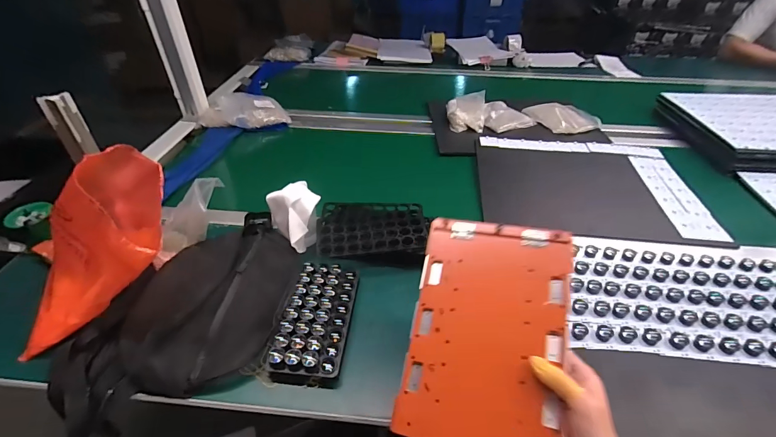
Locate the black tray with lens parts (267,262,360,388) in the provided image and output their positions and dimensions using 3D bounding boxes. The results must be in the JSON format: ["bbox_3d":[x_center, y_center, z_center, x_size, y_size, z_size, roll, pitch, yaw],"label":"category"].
[{"bbox_3d":[-0.107,0.153,0.570,0.099,0.034,0.192,5,40,5],"label":"black tray with lens parts"}]

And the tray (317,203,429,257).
[{"bbox_3d":[-0.030,0.016,0.694,0.195,0.029,0.154,-3,40,-3],"label":"tray"}]

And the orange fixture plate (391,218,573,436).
[{"bbox_3d":[0.109,0.118,0.406,0.162,0.007,0.244,5,65,19],"label":"orange fixture plate"}]

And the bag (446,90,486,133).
[{"bbox_3d":[0.235,-0.319,1.093,0.118,0.067,0.141,4,40,4],"label":"bag"}]

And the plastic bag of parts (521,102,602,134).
[{"bbox_3d":[0.520,-0.310,1.111,0.162,0.033,0.189,-15,42,-18],"label":"plastic bag of parts"}]

